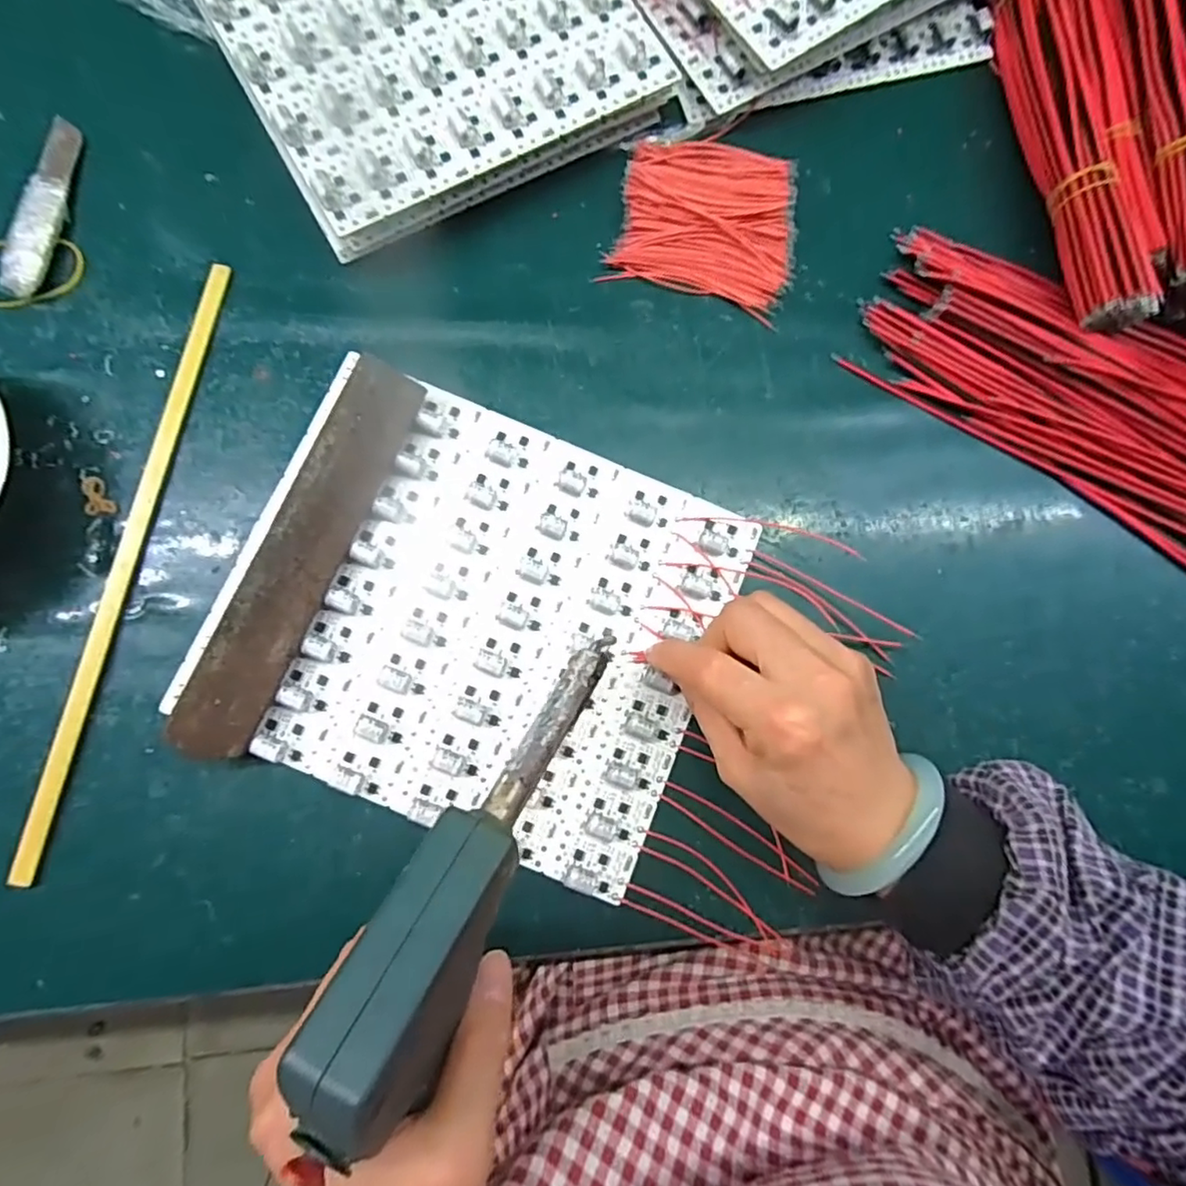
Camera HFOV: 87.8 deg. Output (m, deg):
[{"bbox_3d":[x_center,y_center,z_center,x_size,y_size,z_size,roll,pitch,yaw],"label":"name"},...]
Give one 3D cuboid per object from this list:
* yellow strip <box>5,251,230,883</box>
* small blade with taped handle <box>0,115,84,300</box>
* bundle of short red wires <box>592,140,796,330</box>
[{"bbox_3d":[-0.230,-0.022,0.304,0.011,0.005,0.311,12,81,-2],"label":"yellow strip"},{"bbox_3d":[-0.293,-0.207,0.328,0.021,0.011,0.106,3,81,-3],"label":"small blade with taped handle"},{"bbox_3d":[0.067,-0.214,0.350,0.102,0.016,0.098,16,81,-1],"label":"bundle of short red wires"}]

